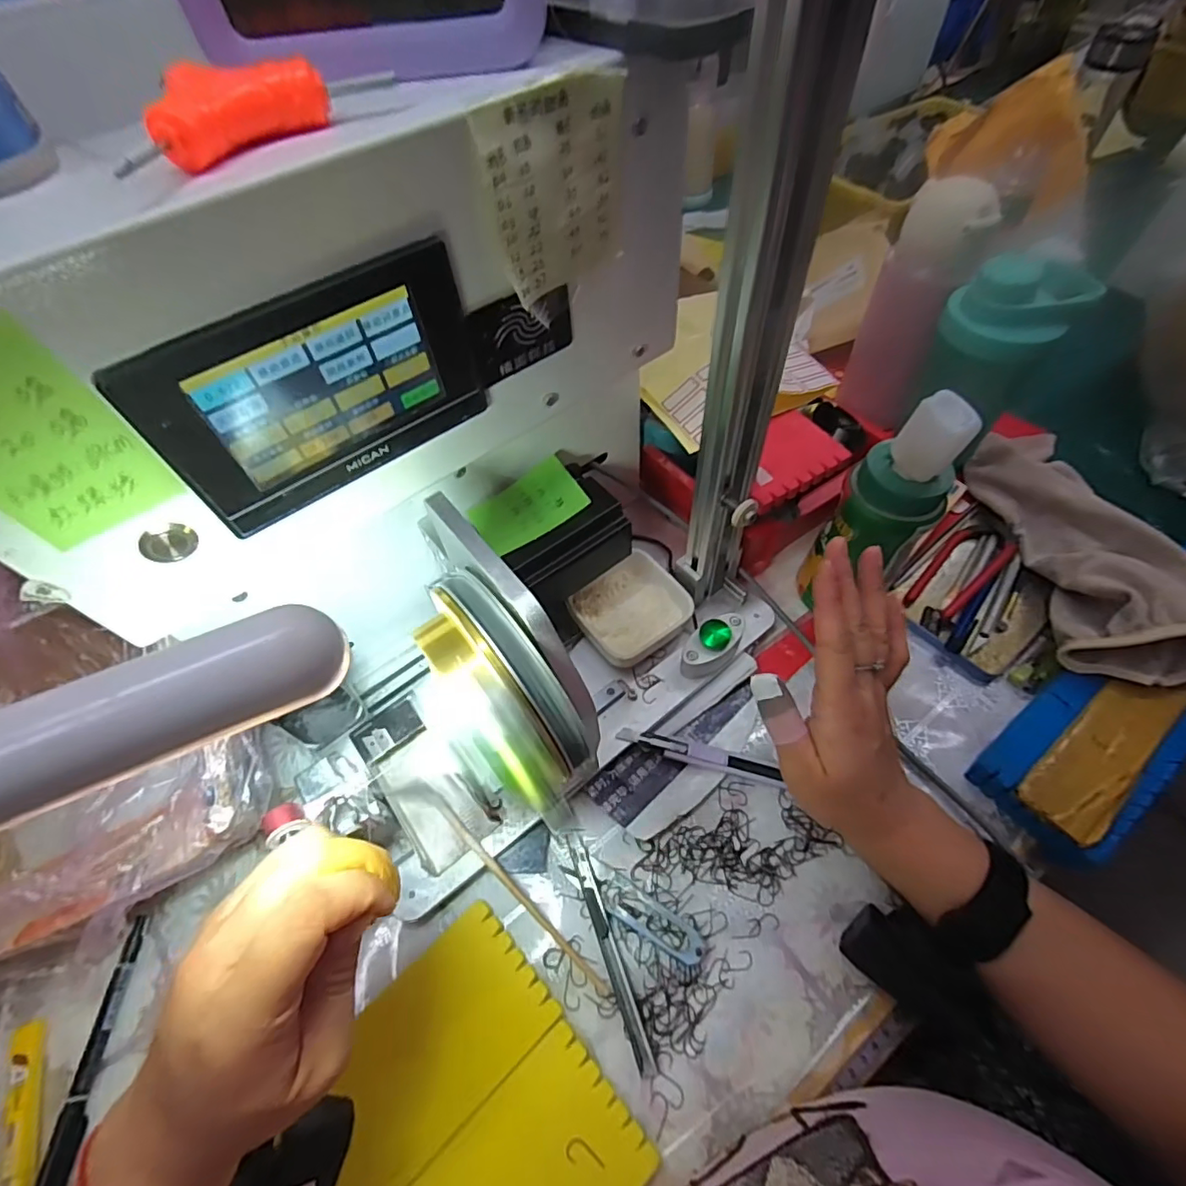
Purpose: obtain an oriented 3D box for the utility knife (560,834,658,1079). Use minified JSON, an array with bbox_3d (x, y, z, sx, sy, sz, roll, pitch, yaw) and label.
[{"bbox_3d":[0.008,0.220,0.348,0.019,0.006,0.133,-21,58,-9],"label":"utility knife"}]

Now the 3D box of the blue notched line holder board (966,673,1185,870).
[{"bbox_3d":[0.406,0.052,0.397,0.328,0.047,0.080,-34,61,-17],"label":"blue notched line holder board"}]

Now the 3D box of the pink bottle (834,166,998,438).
[{"bbox_3d":[0.282,-0.245,0.502,0.068,0.184,0.090,22,61,17],"label":"pink bottle"}]

